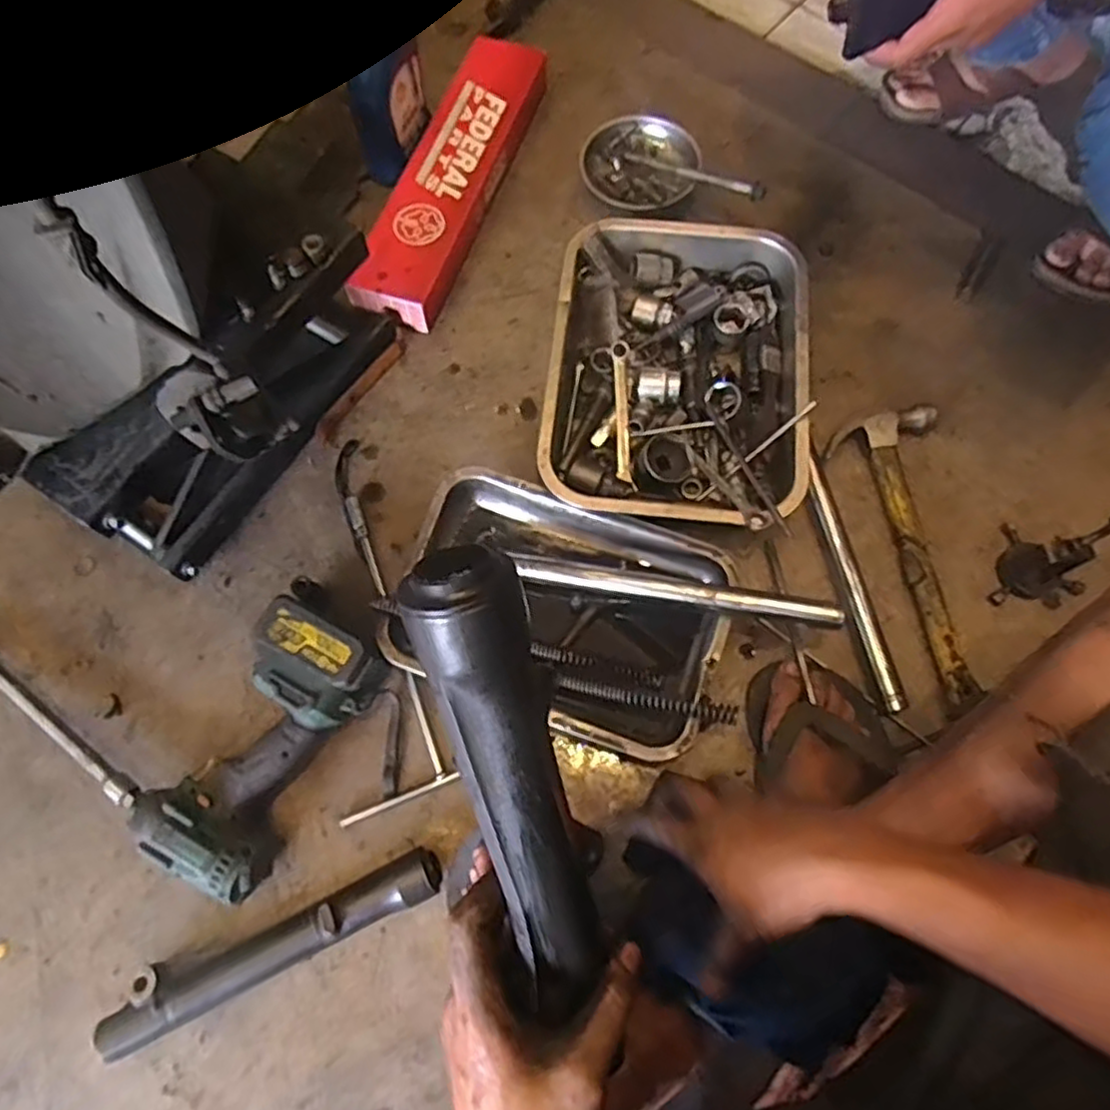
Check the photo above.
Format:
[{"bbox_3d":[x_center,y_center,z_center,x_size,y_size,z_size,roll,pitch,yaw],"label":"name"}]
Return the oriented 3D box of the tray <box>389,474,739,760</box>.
[{"bbox_3d":[0.008,0.056,0.690,0.304,0.054,0.224,14,72,6],"label":"tray"}]

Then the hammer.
[{"bbox_3d":[0.380,-0.003,0.721,0.121,0.031,0.317,-13,71,-3],"label":"hammer"}]

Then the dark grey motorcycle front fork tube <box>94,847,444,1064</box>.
[{"bbox_3d":[-0.243,0.333,0.603,0.296,0.043,0.053,-25,72,-7],"label":"dark grey motorcycle front fork tube"}]

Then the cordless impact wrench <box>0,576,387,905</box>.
[{"bbox_3d":[-0.361,0.099,0.671,0.389,0.080,0.252,35,75,12],"label":"cordless impact wrench"}]

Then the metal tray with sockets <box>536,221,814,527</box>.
[{"bbox_3d":[0.132,-0.194,0.778,0.267,0.086,0.363,5,71,3],"label":"metal tray with sockets"}]

